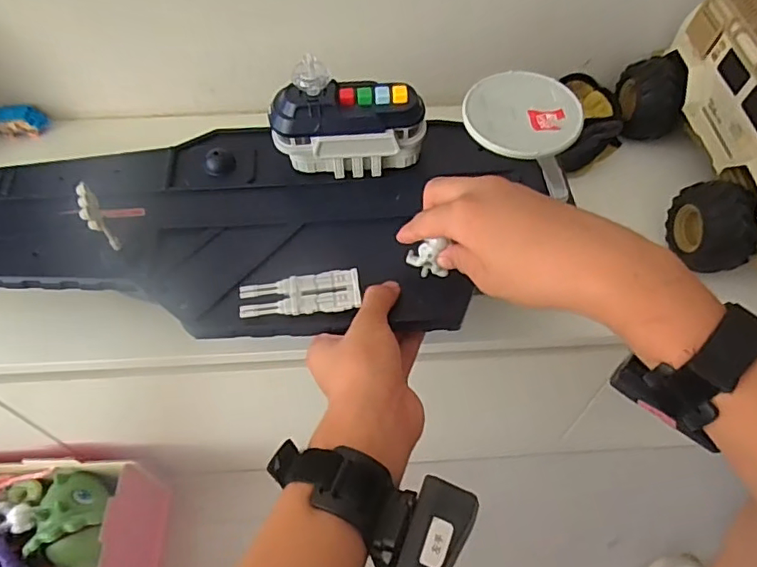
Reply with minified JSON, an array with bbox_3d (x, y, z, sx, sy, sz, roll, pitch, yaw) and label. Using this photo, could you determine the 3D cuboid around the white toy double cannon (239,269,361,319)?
[{"bbox_3d":[-0.058,0.009,0.411,0.088,0.009,0.032,-8,56,-4],"label":"white toy double cannon"}]

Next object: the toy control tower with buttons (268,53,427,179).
[{"bbox_3d":[-0.024,-0.134,0.465,0.128,0.095,0.042,-3,56,-1],"label":"toy control tower with buttons"}]

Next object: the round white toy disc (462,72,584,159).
[{"bbox_3d":[0.106,-0.126,0.407,0.084,0.009,0.082,-1,56,1],"label":"round white toy disc"}]

